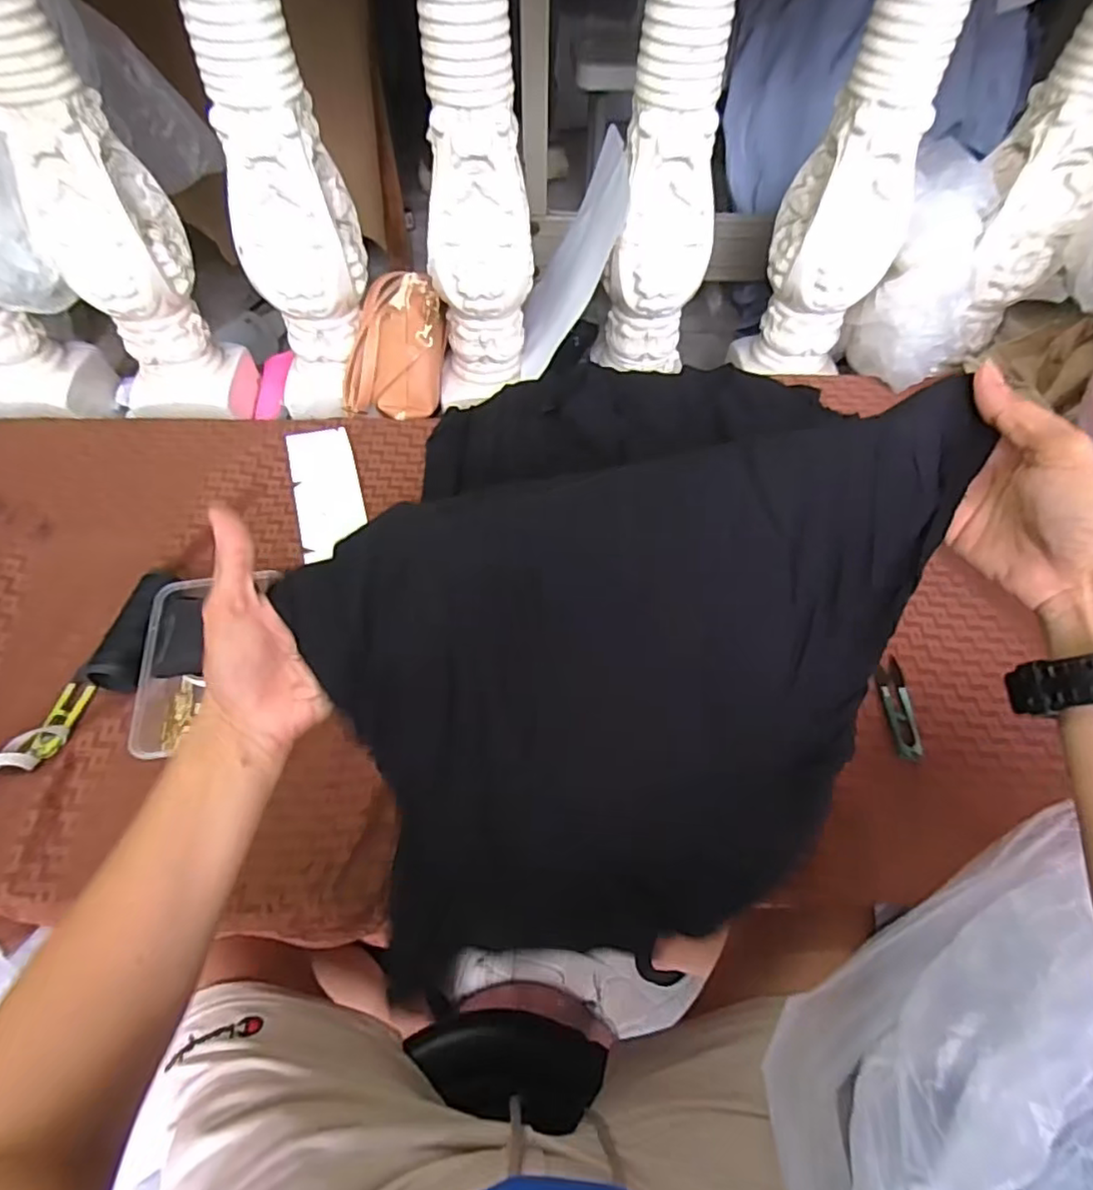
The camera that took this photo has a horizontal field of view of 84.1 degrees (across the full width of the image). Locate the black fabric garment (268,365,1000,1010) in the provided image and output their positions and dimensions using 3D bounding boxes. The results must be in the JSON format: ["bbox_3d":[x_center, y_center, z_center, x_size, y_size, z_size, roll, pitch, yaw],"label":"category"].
[{"bbox_3d":[0.050,0.044,0.378,0.358,0.263,0.273,-21,58,-15],"label":"black fabric garment"}]

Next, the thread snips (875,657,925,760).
[{"bbox_3d":[0.327,0.103,0.561,0.025,0.010,0.101,5,55,2],"label":"thread snips"}]

